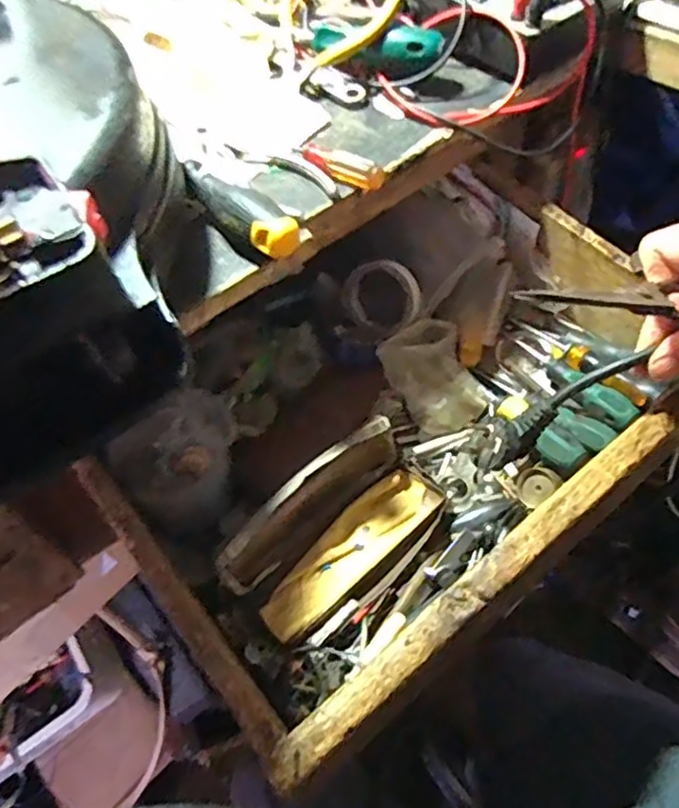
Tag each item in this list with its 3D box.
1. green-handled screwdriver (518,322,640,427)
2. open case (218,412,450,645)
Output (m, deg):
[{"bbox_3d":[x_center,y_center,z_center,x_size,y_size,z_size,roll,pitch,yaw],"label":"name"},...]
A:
[{"bbox_3d":[0.175,-0.023,0.507,0.021,0.022,0.128,-27,41,-14],"label":"green-handled screwdriver"},{"bbox_3d":[0.003,0.086,0.443,0.160,0.060,0.084,-35,60,-19],"label":"open case"}]

